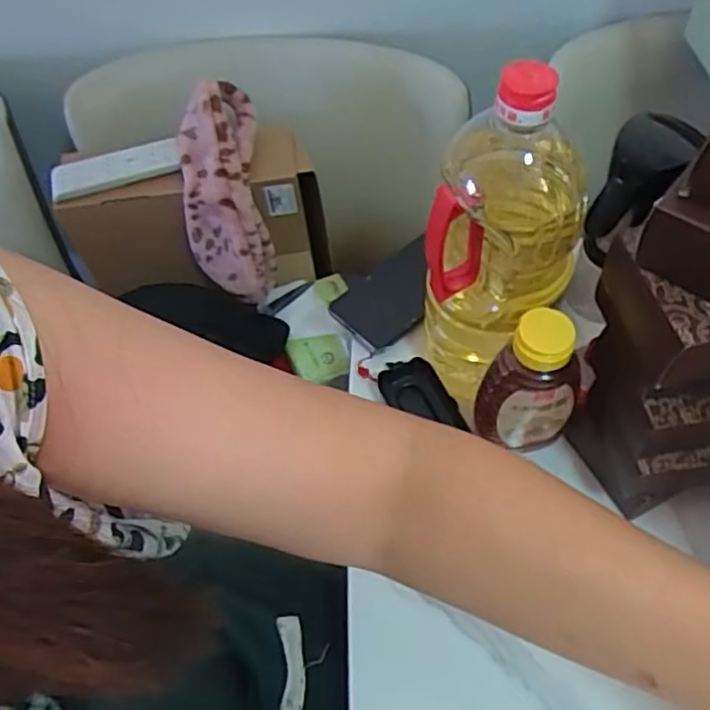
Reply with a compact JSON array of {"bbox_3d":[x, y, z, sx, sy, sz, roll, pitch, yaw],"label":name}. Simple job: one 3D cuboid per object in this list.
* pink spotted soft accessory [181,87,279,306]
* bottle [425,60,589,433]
[{"bbox_3d":[-0.142,-0.168,0.733,0.085,0.237,0.083,-7,18,1],"label":"pink spotted soft accessory"},{"bbox_3d":[0.109,-0.080,0.505,0.105,0.275,0.097,-3,58,3],"label":"bottle"}]

